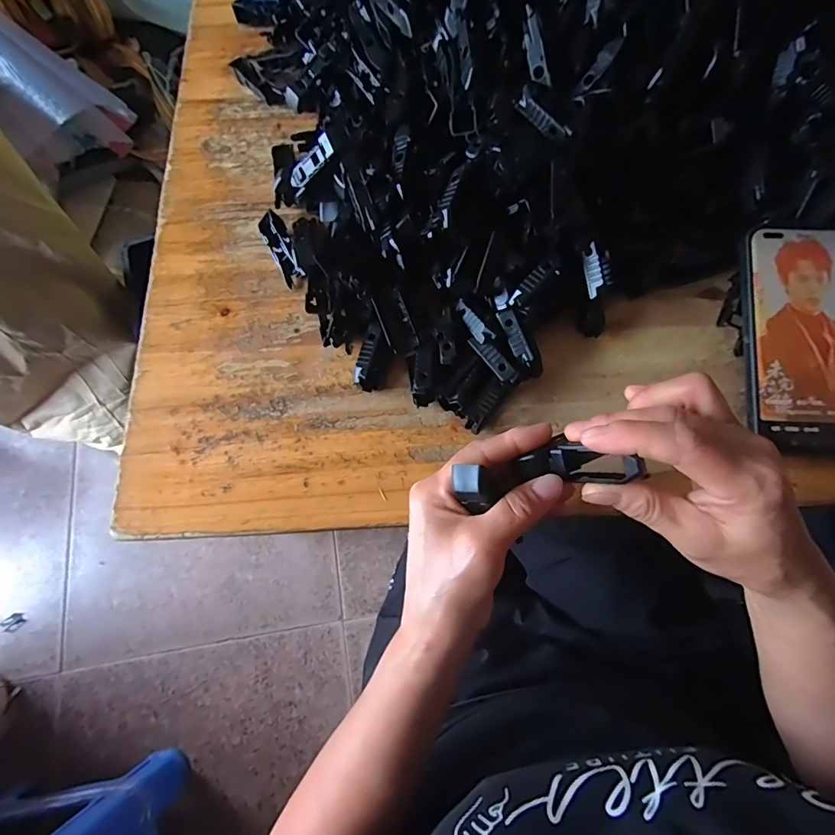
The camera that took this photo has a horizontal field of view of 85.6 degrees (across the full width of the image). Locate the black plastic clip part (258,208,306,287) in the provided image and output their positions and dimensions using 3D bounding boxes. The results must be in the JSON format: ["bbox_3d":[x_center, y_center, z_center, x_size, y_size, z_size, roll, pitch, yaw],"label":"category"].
[{"bbox_3d":[-0.110,-0.137,0.367,0.020,0.019,0.061,-24,74,-6],"label":"black plastic clip part"}]

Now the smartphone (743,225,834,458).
[{"bbox_3d":[0.273,-0.055,0.318,0.076,0.009,0.162,0,85,1],"label":"smartphone"}]

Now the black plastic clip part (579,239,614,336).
[{"bbox_3d":[0.132,-0.091,0.329,0.024,0.067,0.020,-10,28,-2],"label":"black plastic clip part"}]

